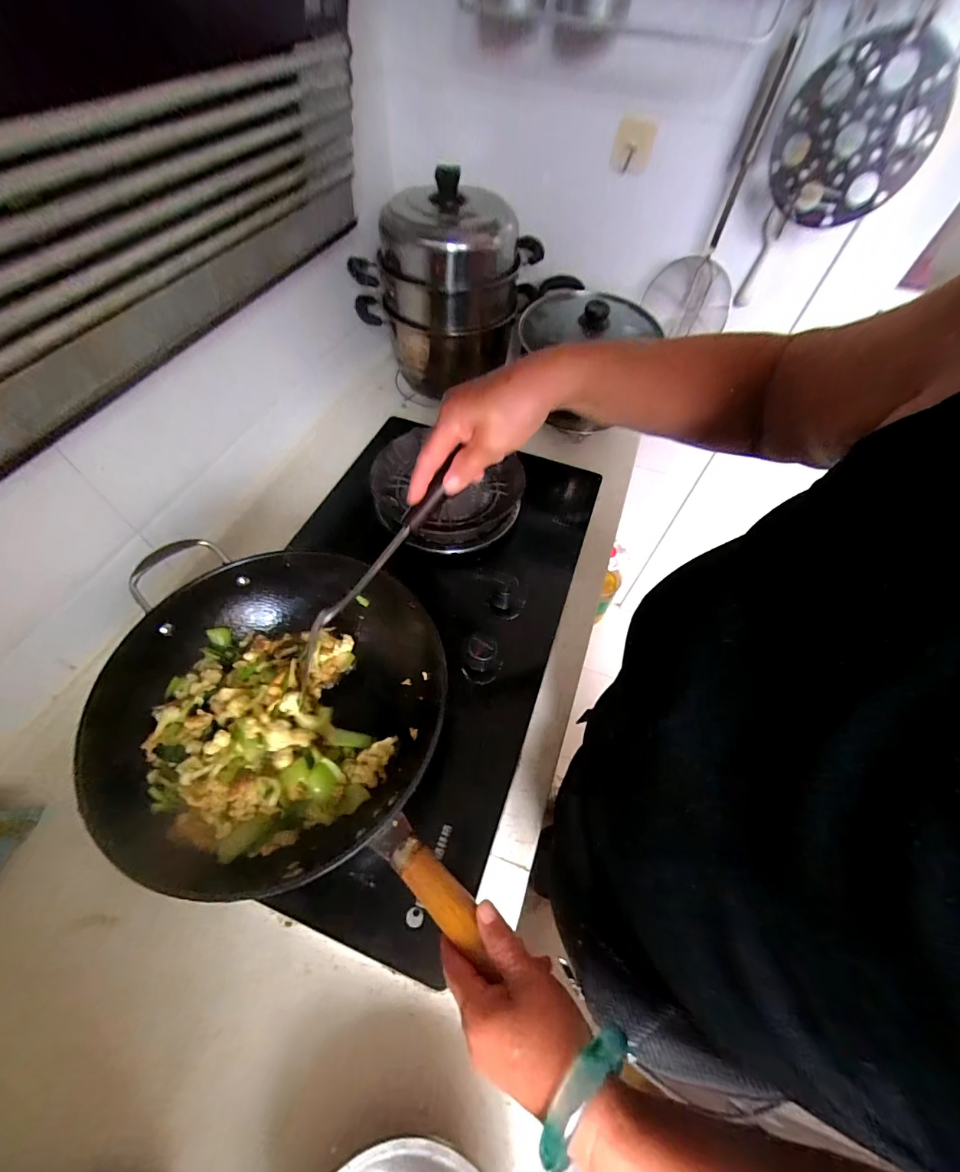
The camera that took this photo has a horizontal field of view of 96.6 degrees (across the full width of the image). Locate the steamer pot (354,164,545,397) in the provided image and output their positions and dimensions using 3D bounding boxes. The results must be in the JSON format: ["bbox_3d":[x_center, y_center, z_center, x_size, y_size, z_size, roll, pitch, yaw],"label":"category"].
[{"bbox_3d":[-0.055,-0.550,0.795,0.241,0.297,0.241,22,58,11],"label":"steamer pot"}]

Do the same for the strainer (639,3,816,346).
[{"bbox_3d":[0.395,-0.595,0.697,0.142,0.367,0.072,-13,58,-11],"label":"strainer"}]

